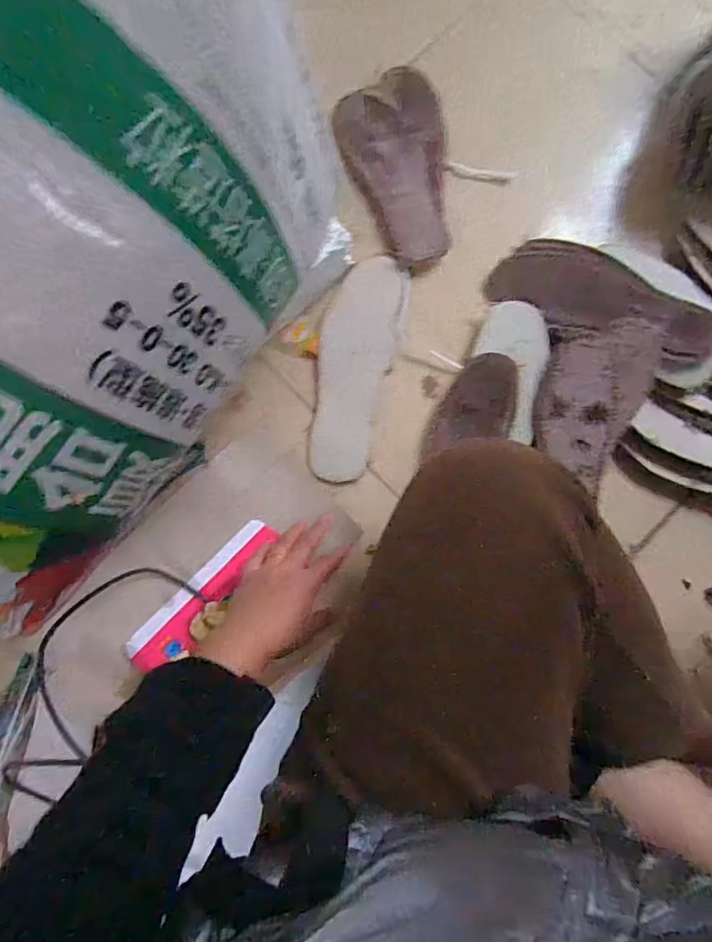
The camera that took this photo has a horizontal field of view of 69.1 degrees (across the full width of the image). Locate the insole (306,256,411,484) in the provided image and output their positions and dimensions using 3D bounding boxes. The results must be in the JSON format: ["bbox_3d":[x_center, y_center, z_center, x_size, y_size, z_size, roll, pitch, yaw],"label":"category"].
[{"bbox_3d":[-0.004,-0.121,0.599,0.089,0.014,0.260,16,83,2],"label":"insole"}]

